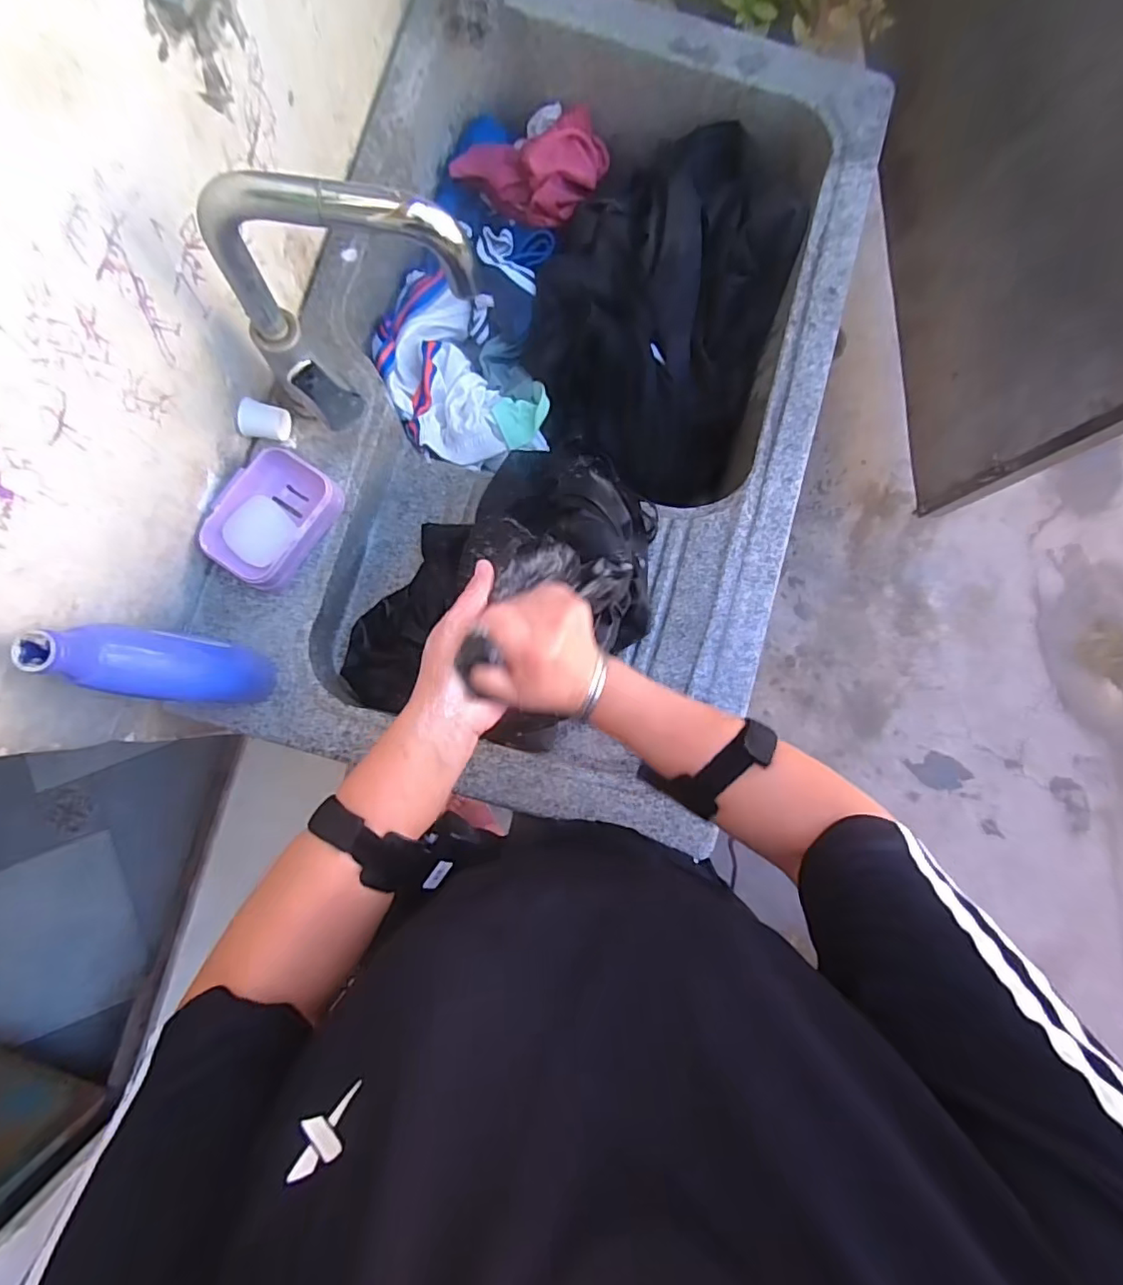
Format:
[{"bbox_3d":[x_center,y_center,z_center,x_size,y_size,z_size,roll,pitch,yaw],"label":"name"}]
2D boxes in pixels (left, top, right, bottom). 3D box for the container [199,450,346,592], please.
[{"bbox_3d":[-0.282,-0.121,0.547,0.094,0.032,0.124,36,84,1],"label":"container"}]

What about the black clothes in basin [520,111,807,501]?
[{"bbox_3d":[0.119,-0.414,0.690,0.282,0.139,0.420,14,84,-1],"label":"black clothes in basin"}]

